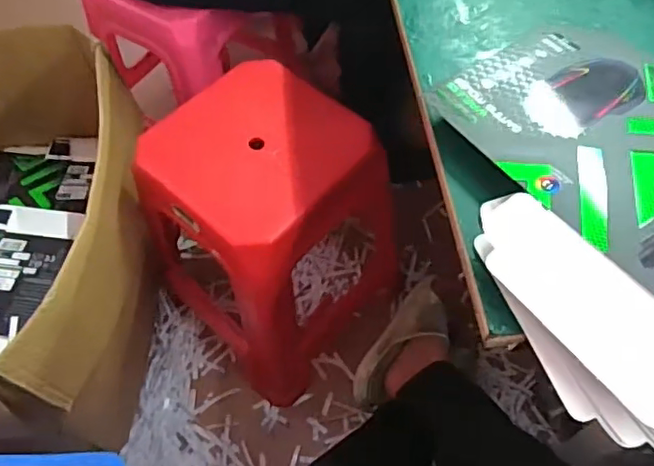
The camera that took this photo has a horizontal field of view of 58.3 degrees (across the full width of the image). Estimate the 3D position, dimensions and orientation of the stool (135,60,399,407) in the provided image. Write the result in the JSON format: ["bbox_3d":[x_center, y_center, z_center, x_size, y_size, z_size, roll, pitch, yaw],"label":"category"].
[{"bbox_3d":[-0.088,0.003,1.081,0.345,0.477,0.364,38,67,22],"label":"stool"}]

